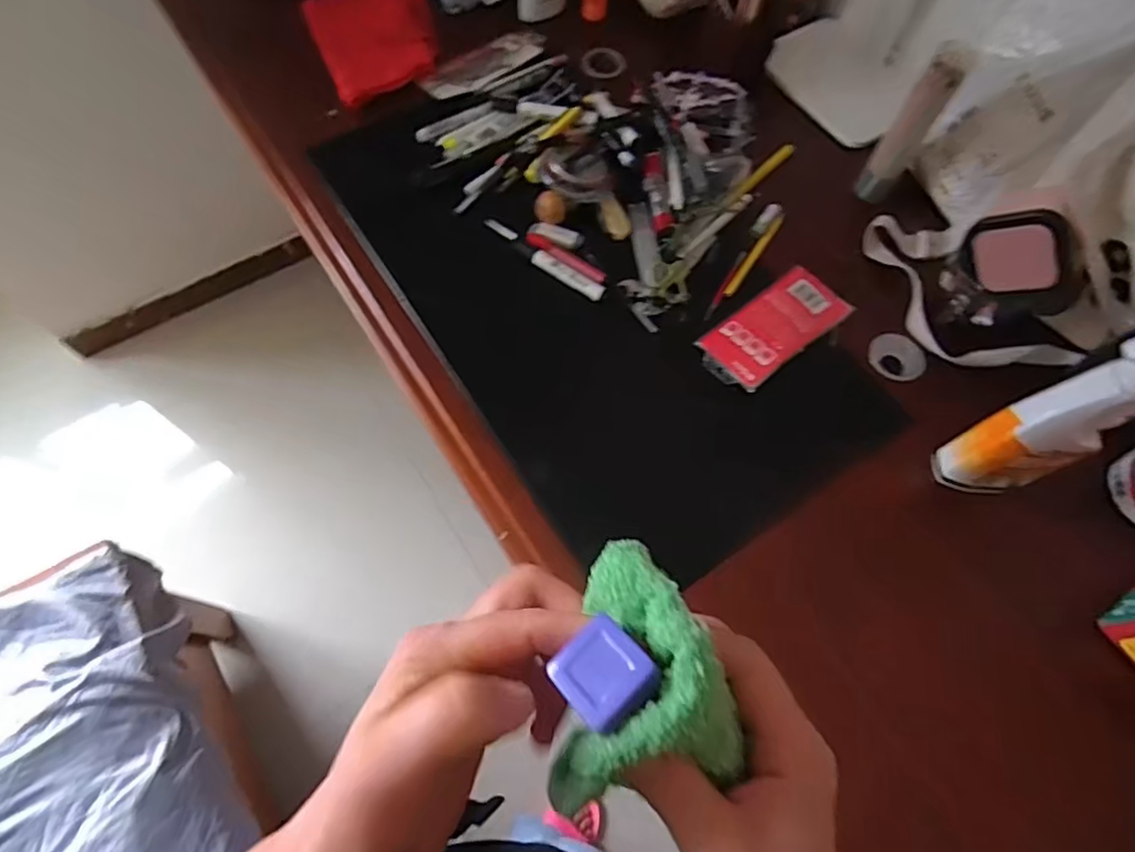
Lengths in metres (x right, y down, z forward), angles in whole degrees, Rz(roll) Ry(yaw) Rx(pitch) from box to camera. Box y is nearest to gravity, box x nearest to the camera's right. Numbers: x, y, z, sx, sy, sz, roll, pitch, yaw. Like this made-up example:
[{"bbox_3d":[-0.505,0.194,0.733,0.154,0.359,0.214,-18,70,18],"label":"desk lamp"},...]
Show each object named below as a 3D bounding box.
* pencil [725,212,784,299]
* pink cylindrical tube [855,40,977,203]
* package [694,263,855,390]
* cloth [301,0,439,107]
[{"bbox_3d":[0.218,-0.200,0.722,0.013,0.007,0.130,33,69,12],"label":"pencil"},{"bbox_3d":[0.381,-0.329,0.696,0.041,0.189,0.039,1,66,-2],"label":"pink cylindrical tube"},{"bbox_3d":[0.225,-0.108,0.679,0.171,0.012,0.081,-36,72,-17],"label":"package"},{"bbox_3d":[-0.256,-0.537,0.833,0.164,0.019,0.244,-21,69,-12],"label":"cloth"}]

